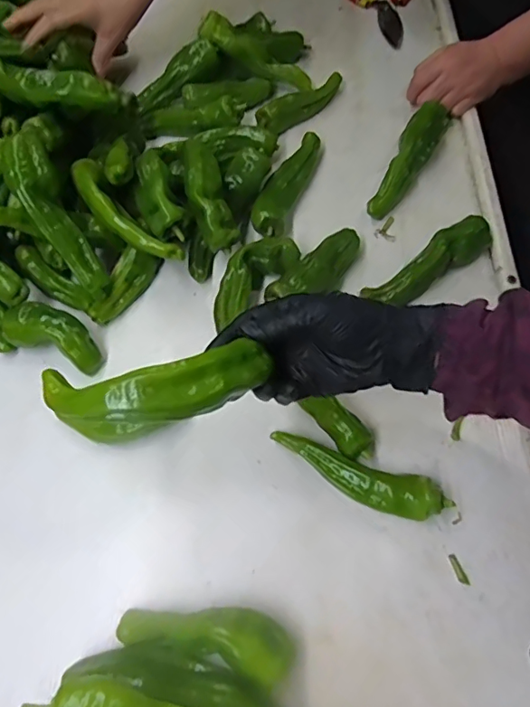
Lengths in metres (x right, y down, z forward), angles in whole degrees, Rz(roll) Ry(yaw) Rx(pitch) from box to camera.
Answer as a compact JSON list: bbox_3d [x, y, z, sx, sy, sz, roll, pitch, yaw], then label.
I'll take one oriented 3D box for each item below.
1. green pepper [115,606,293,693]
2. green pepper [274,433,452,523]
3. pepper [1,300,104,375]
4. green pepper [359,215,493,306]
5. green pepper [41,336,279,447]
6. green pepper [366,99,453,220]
[{"bbox_3d":[-0.046,0.217,0.405,0.134,0.037,0.045,13,64,8],"label":"green pepper"},{"bbox_3d":[0.079,0.110,0.459,0.155,0.042,0.037,18,65,10],"label":"green pepper"},{"bbox_3d":[-0.210,-0.021,0.521,0.106,0.042,0.047,27,63,-3],"label":"pepper"},{"bbox_3d":[0.173,-0.095,0.541,0.152,0.038,0.037,-31,66,-13],"label":"green pepper"},{"bbox_3d":[-0.068,0.019,0.328,0.143,0.029,0.057,-12,62,-6],"label":"green pepper"},{"bbox_3d":[0.166,-0.226,0.611,0.039,0.033,0.163,28,80,15],"label":"green pepper"}]

